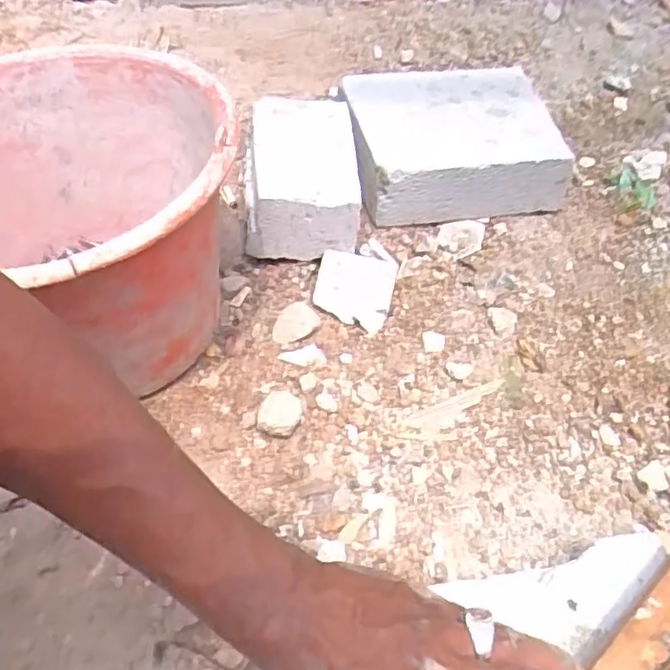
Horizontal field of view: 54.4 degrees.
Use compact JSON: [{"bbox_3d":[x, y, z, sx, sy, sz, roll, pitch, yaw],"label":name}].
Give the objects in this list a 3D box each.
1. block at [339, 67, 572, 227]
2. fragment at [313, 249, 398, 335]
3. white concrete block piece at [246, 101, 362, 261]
[{"bbox_3d":[0.132,-0.227,0.765,0.229,0.084,0.188,-6,52,-7],"label":"block"},{"bbox_3d":[0.018,-0.044,0.635,0.073,0.010,0.069,15,85,4],"label":"fragment"},{"bbox_3d":[-0.032,-0.167,0.696,0.110,0.085,0.188,1,52,-2],"label":"white concrete block piece"}]

